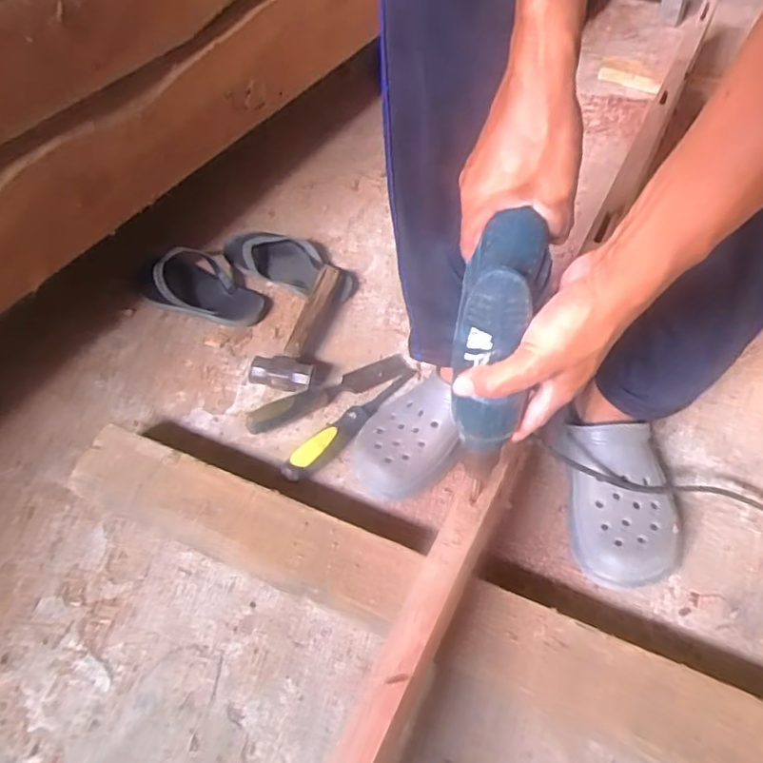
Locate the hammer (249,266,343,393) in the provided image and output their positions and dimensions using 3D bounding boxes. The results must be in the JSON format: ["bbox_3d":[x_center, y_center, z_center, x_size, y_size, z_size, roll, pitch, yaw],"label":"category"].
[{"bbox_3d":[-0.124,-0.086,0.880,0.093,0.045,0.246,4,50,7],"label":"hammer"}]

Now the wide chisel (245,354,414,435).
[{"bbox_3d":[-0.071,0.012,0.805,0.241,0.036,0.048,-23,52,-16],"label":"wide chisel"}]

